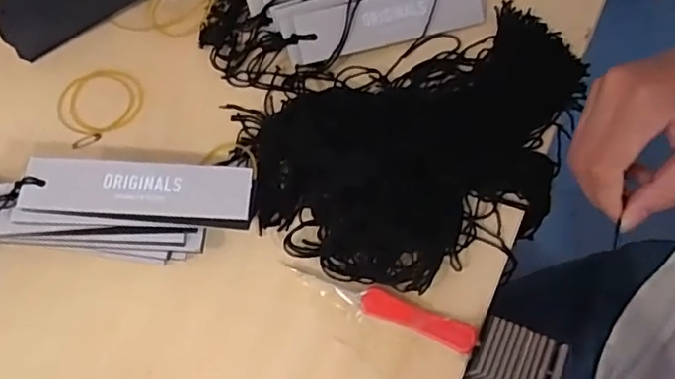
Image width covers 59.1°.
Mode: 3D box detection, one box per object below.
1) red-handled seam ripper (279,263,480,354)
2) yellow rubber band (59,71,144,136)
[{"bbox_3d":[0.023,0.064,0.336,0.114,0.004,0.015,20,70,9],"label":"red-handled seam ripper"},{"bbox_3d":[-0.157,-0.059,0.393,0.055,0.004,0.046,-8,69,-1],"label":"yellow rubber band"}]

